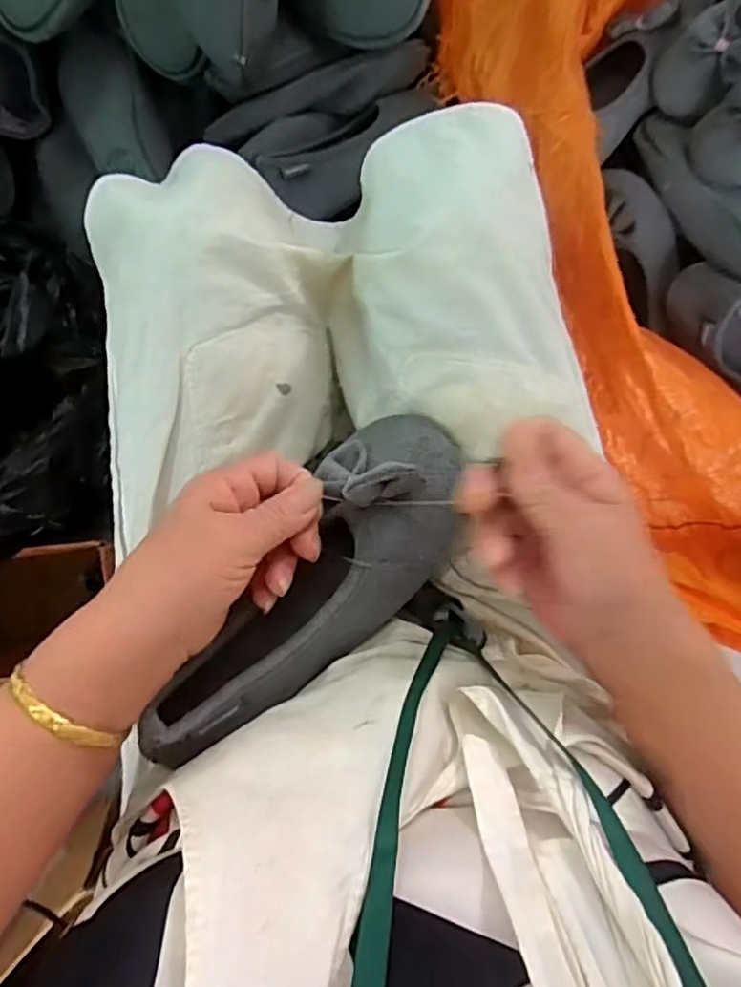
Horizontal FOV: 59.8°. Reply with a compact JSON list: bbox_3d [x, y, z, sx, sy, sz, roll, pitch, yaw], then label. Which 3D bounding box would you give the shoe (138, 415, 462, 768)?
[{"bbox_3d":[-0.023,0.050,0.344,0.088,0.058,0.227,42,76,-4],"label":"shoe"}]

